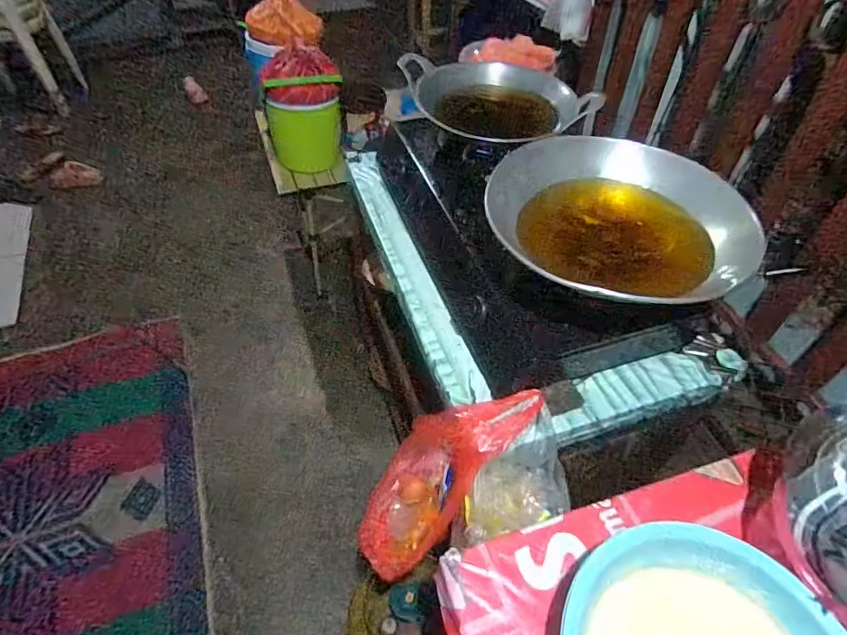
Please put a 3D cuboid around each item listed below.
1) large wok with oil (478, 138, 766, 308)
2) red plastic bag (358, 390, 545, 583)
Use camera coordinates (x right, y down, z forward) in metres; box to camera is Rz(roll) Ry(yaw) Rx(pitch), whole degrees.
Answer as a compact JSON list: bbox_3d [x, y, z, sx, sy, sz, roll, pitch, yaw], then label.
[{"bbox_3d":[0.301,-0.149,0.767,0.339,0.110,0.369,-23,53,-18],"label":"large wok with oil"},{"bbox_3d":[0.036,0.230,0.761,0.338,0.103,0.144,-50,58,7],"label":"red plastic bag"}]

